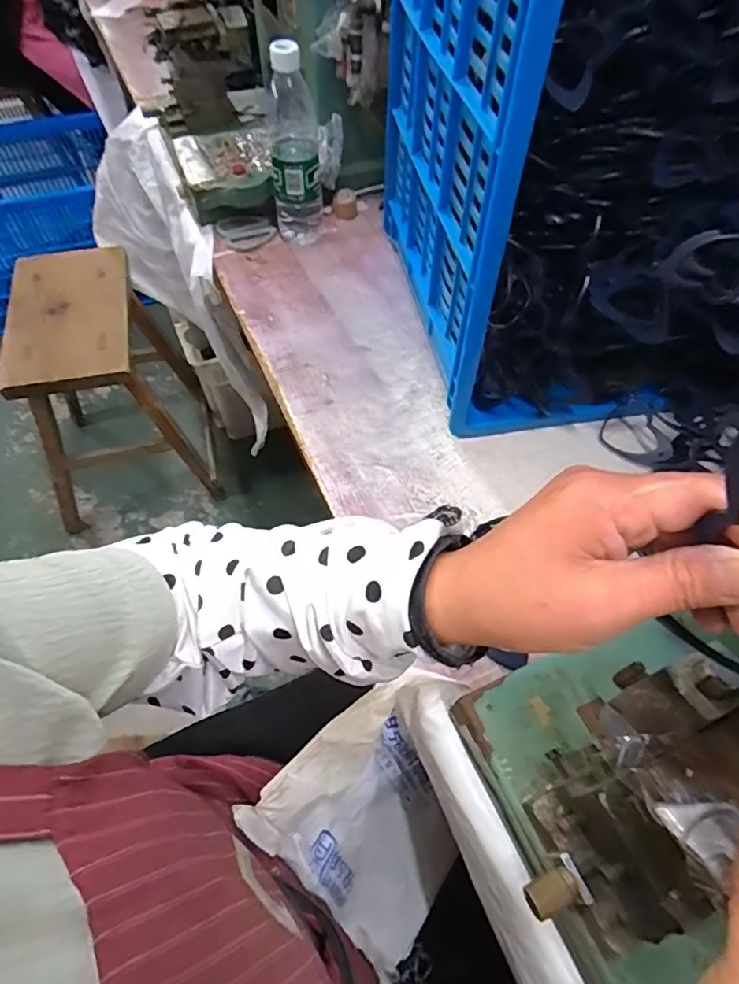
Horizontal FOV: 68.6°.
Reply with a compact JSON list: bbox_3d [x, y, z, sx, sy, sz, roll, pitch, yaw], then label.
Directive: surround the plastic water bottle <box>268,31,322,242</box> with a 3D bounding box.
[{"bbox_3d":[-0.100,-0.450,0.723,0.067,0.230,0.059,-6,57,-5],"label":"plastic water bottle"}]

